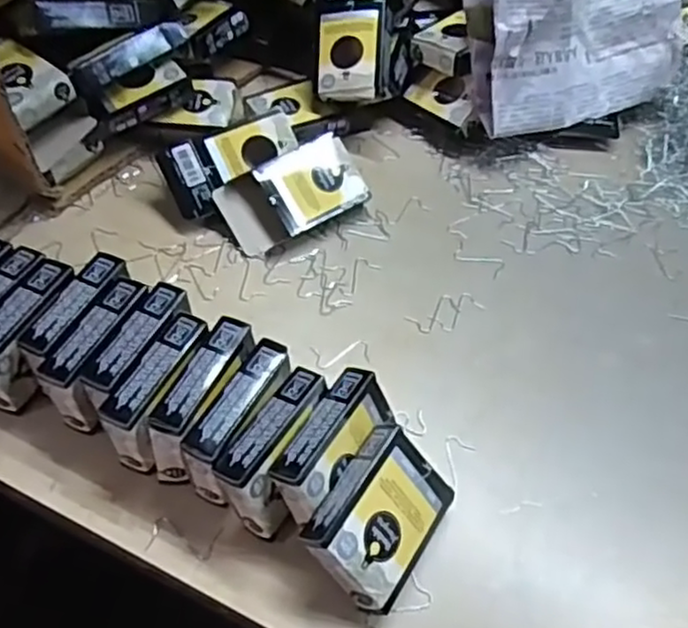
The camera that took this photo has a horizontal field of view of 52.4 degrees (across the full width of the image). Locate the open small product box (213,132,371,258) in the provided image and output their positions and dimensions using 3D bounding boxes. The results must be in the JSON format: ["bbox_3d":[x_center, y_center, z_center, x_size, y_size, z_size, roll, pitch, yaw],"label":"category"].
[{"bbox_3d":[-0.036,-0.083,0.492,0.096,0.031,0.054,-31,97,-24],"label":"open small product box"}]

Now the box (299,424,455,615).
[{"bbox_3d":[0.022,0.097,0.350,0.057,0.018,0.087,51,57,-17],"label":"box"}]

